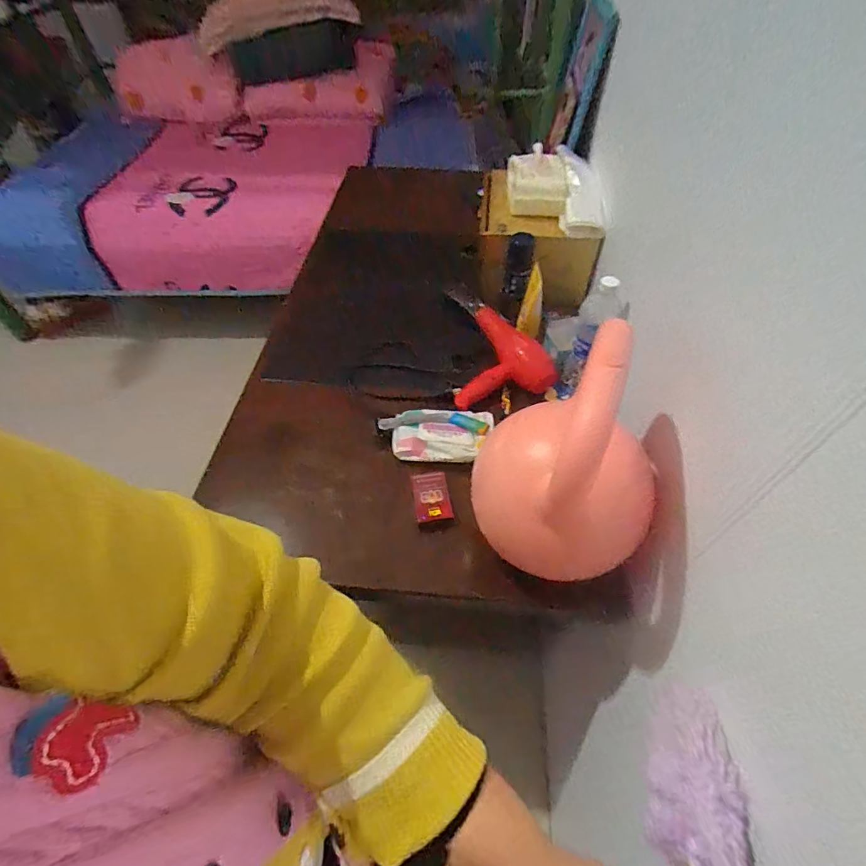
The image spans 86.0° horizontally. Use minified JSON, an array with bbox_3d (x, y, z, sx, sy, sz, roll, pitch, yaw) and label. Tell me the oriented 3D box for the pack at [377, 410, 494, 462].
[{"bbox_3d":[0.003,0.003,0.828,0.197,0.033,0.116,6,53,6],"label":"pack"}]

